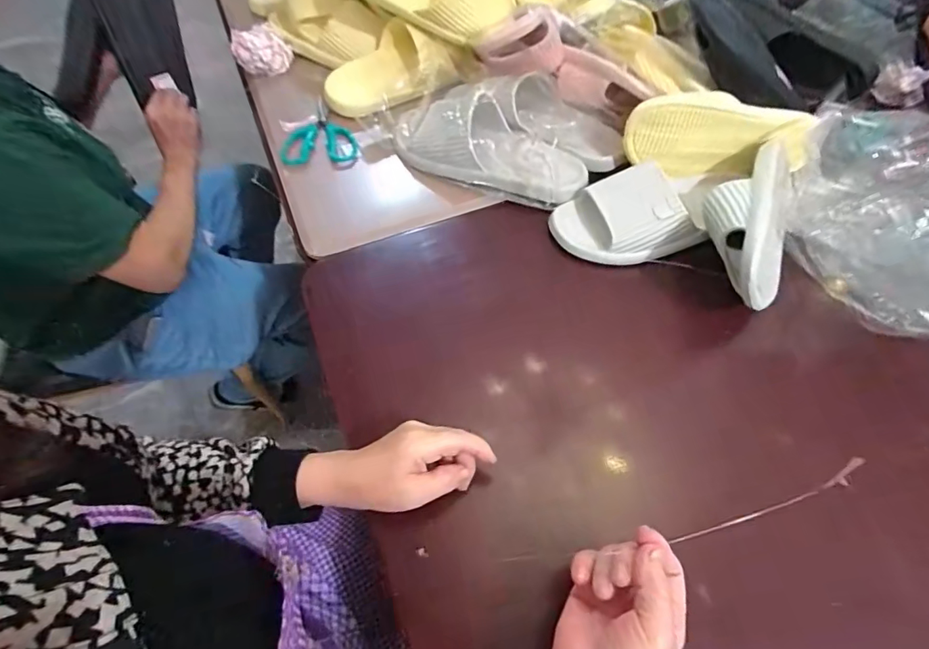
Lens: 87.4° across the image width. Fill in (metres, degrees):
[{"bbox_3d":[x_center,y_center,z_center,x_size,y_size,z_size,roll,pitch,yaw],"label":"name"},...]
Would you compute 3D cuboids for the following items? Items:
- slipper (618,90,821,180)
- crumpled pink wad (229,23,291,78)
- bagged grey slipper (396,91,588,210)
[{"bbox_3d":[0.321,-0.242,0.622,0.232,0.081,0.062,2,56,1],"label":"slipper"},{"bbox_3d":[-0.329,-0.446,0.797,0.088,0.054,0.097,-15,57,-10],"label":"crumpled pink wad"},{"bbox_3d":[0.028,-0.240,0.645,0.272,0.068,0.109,20,58,13],"label":"bagged grey slipper"}]

